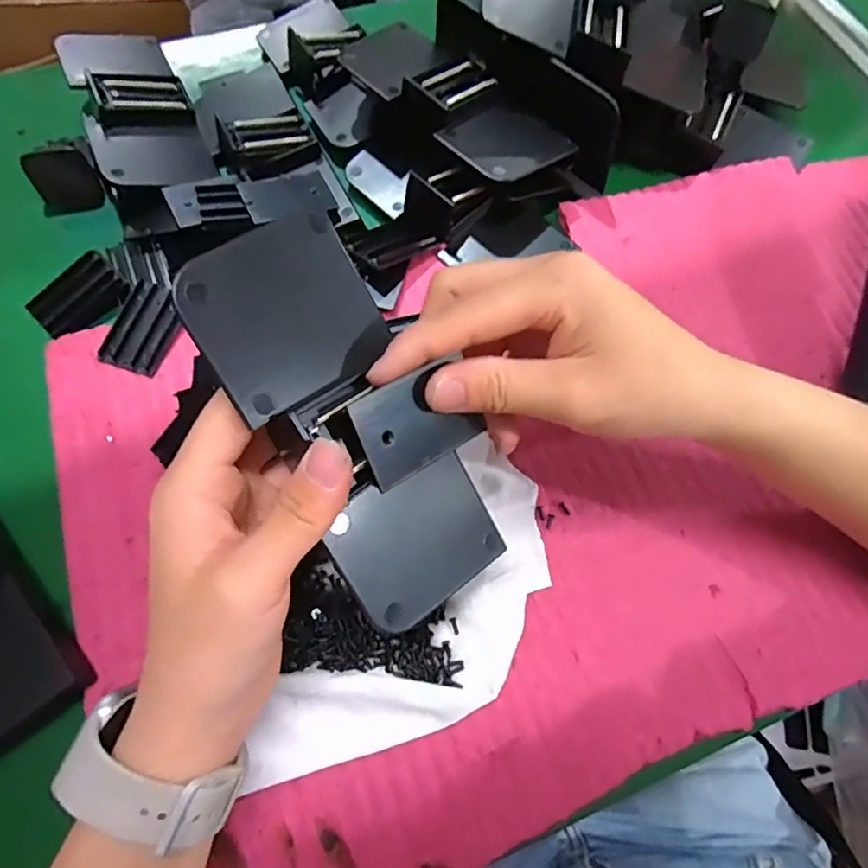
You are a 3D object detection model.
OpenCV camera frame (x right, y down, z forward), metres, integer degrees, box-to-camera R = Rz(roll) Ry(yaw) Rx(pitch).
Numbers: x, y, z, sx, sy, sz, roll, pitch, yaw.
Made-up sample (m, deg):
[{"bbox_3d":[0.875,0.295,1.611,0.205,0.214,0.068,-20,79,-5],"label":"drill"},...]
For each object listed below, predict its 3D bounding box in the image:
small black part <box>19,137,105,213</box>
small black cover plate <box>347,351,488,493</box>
[{"bbox_3d":[-0.242,-0.168,0.369,0.040,0.041,0.009,-18,36,-13],"label":"small black part"},{"bbox_3d":[-0.005,-0.005,0.214,0.050,0.005,0.035,-31,106,-28],"label":"small black cover plate"}]

